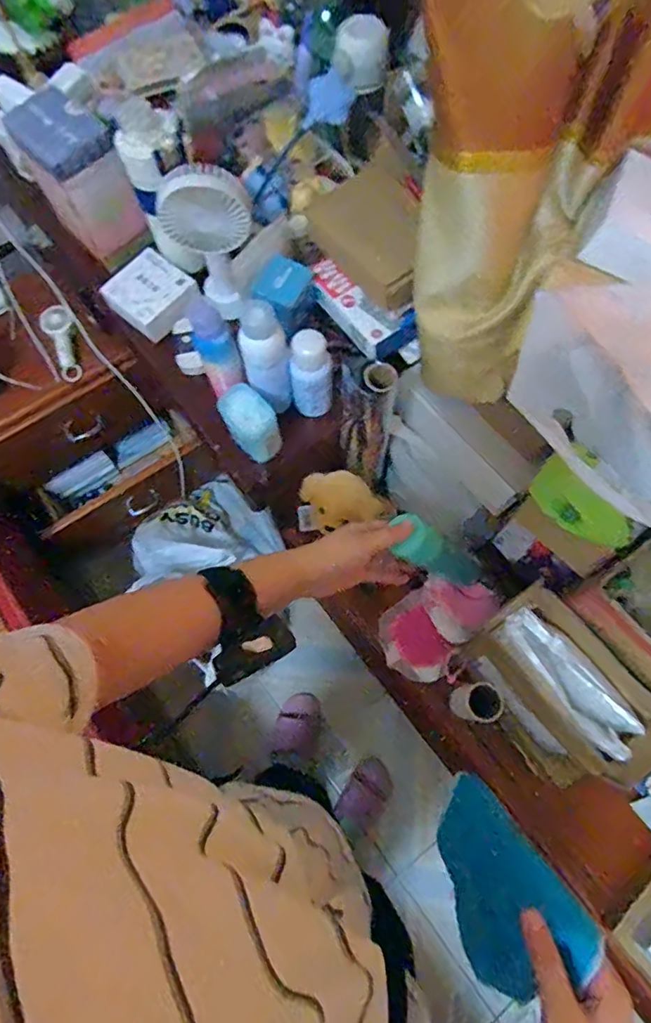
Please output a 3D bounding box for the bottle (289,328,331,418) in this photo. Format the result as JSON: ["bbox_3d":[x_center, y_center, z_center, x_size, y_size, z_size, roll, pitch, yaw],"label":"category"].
[{"bbox_3d":[-0.017,-0.157,0.655,0.051,0.124,0.043,-4,71,1],"label":"bottle"}]

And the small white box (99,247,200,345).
[{"bbox_3d":[-0.236,-0.293,0.754,0.110,0.034,0.099,41,78,14],"label":"small white box"}]

